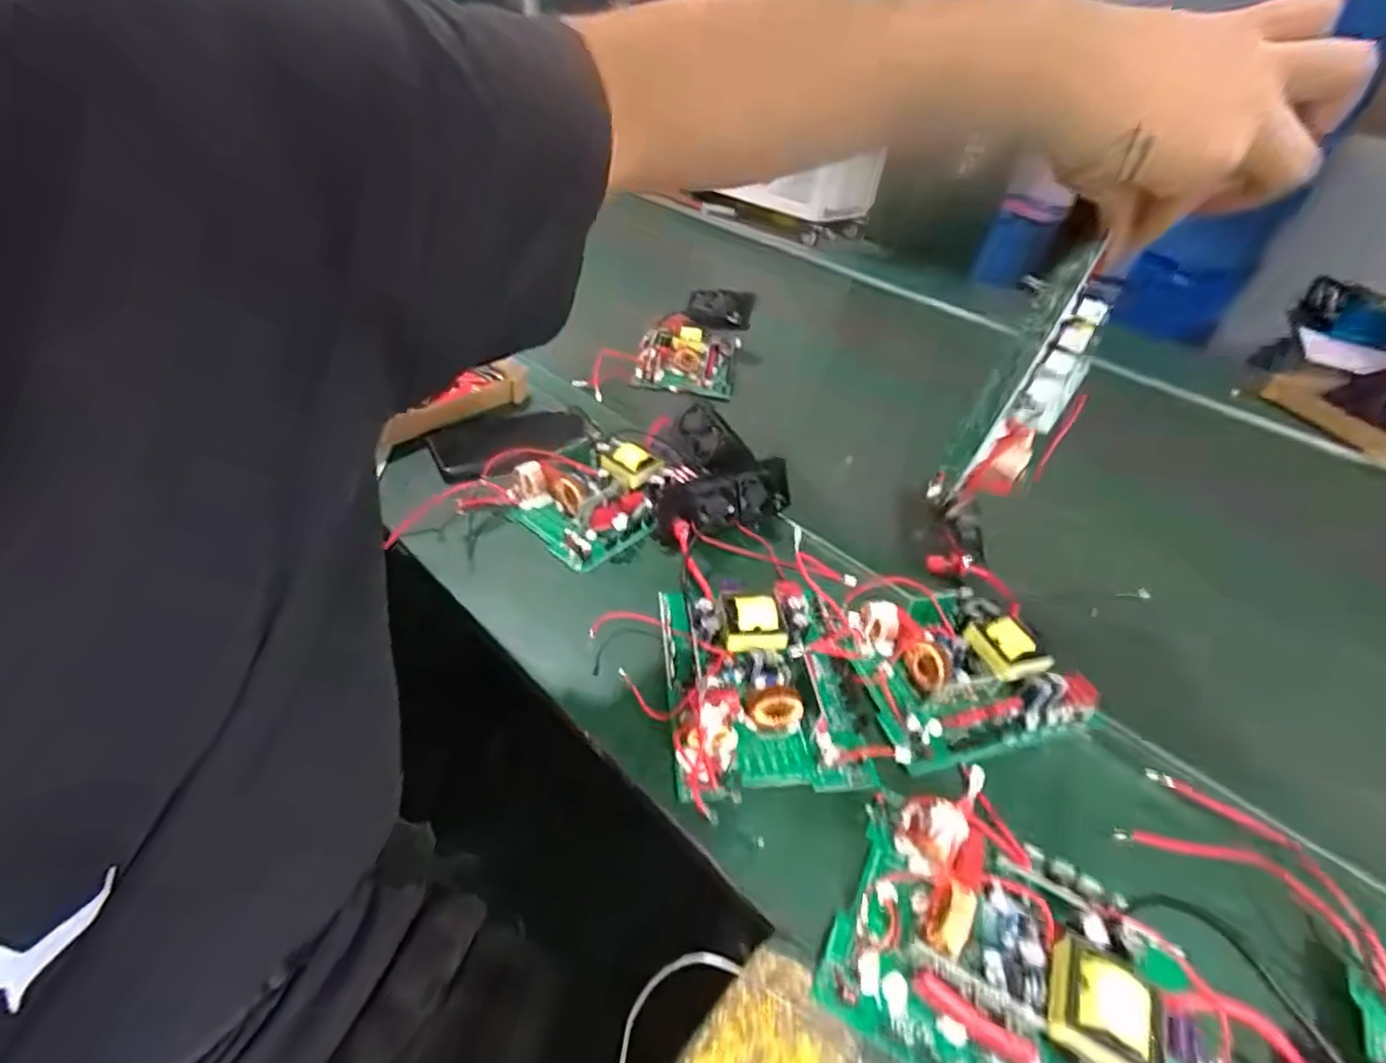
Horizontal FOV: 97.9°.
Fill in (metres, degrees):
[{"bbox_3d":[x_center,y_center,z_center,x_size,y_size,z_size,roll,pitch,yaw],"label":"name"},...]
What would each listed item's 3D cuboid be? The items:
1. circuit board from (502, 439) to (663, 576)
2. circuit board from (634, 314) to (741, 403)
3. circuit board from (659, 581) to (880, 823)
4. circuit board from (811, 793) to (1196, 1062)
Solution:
[{"bbox_3d":[-0.094,-0.036,0.559,0.131,0.041,0.136,31,46,28],"label":"circuit board"},{"bbox_3d":[-0.004,-0.238,0.822,0.128,0.043,0.159,10,40,2],"label":"circuit board"},{"bbox_3d":[0.047,0.097,0.422,0.136,0.037,0.168,-3,40,-10],"label":"circuit board"},{"bbox_3d":[0.159,0.213,0.296,0.162,0.032,0.122,23,42,21],"label":"circuit board"}]

